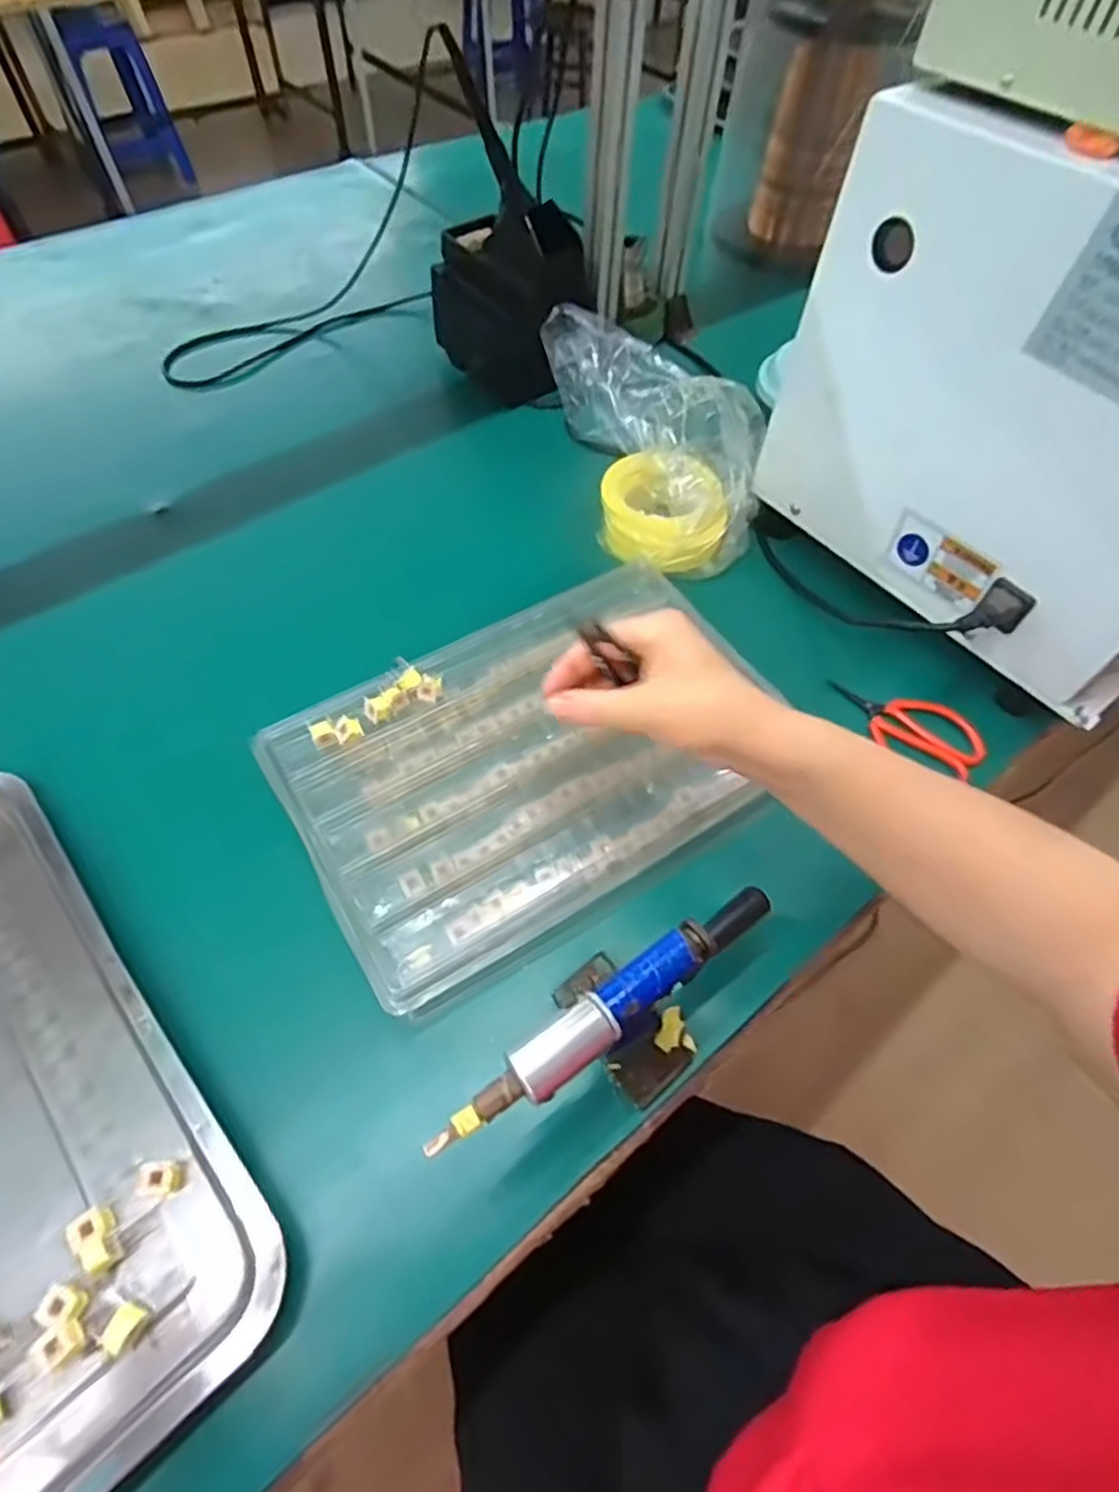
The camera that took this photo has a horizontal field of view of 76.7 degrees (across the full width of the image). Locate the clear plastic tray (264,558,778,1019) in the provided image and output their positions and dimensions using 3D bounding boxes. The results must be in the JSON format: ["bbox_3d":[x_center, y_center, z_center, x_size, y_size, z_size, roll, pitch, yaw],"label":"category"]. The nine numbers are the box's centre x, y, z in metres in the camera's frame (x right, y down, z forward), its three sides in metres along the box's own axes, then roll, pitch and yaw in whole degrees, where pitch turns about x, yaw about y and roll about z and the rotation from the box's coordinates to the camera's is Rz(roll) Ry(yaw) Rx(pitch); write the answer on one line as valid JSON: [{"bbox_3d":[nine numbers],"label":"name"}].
[{"bbox_3d":[-0.010,0.003,0.491,0.337,0.046,0.214,-29,63,-20],"label":"clear plastic tray"}]

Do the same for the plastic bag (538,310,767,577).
[{"bbox_3d":[0.098,-0.281,0.643,0.161,0.097,0.255,-12,59,-11],"label":"plastic bag"}]

